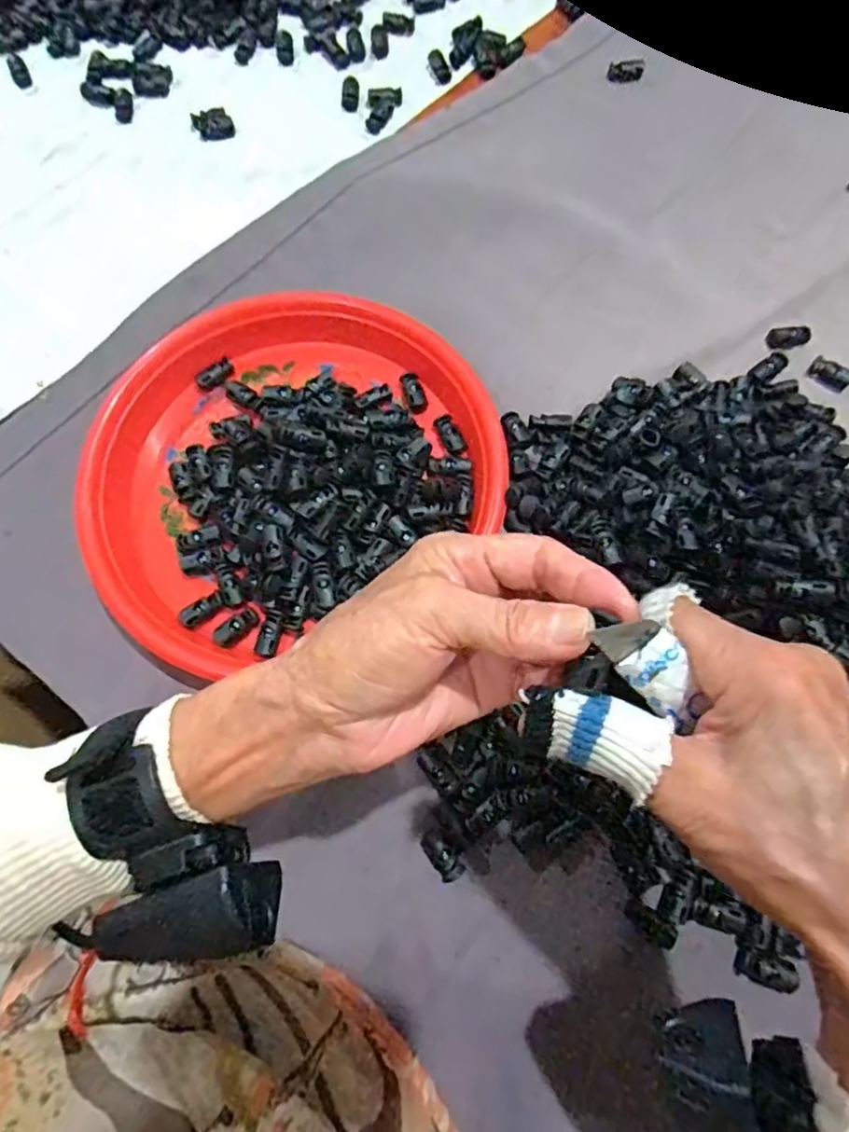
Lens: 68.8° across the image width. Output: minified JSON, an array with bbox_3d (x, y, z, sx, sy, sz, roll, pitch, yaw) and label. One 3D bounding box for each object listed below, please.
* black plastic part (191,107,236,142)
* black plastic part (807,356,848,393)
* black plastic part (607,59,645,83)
[{"bbox_3d":[-0.169,-0.353,0.494,0.032,0.011,0.025,-15,73,-4],"label":"black plastic part"},{"bbox_3d":[0.273,-0.129,0.415,0.027,0.009,0.017,39,77,12],"label":"black plastic part"},{"bbox_3d":[0.163,-0.402,0.503,0.027,0.012,0.013,6,73,3],"label":"black plastic part"}]

